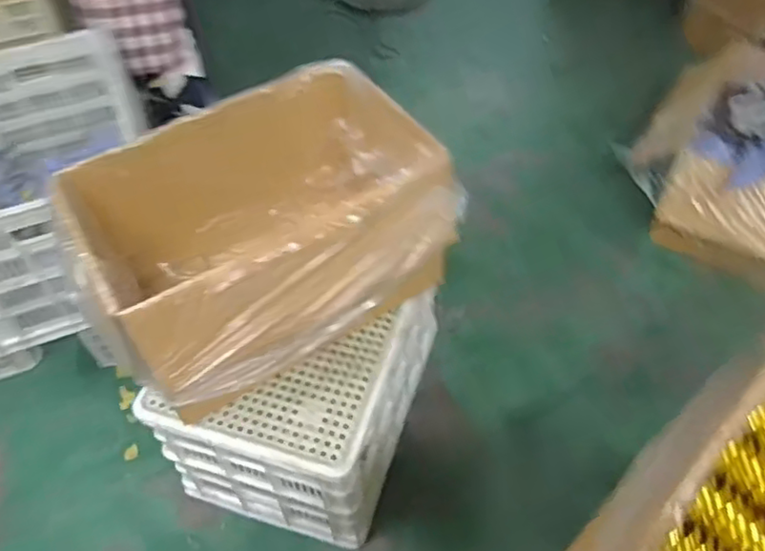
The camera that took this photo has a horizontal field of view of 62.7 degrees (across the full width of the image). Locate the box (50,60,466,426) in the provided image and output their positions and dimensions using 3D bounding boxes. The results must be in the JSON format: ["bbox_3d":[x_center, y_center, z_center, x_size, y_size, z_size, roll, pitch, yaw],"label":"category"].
[{"bbox_3d":[-0.242,-0.082,1.254,0.638,0.379,0.469,-25,56,-22],"label":"box"}]

